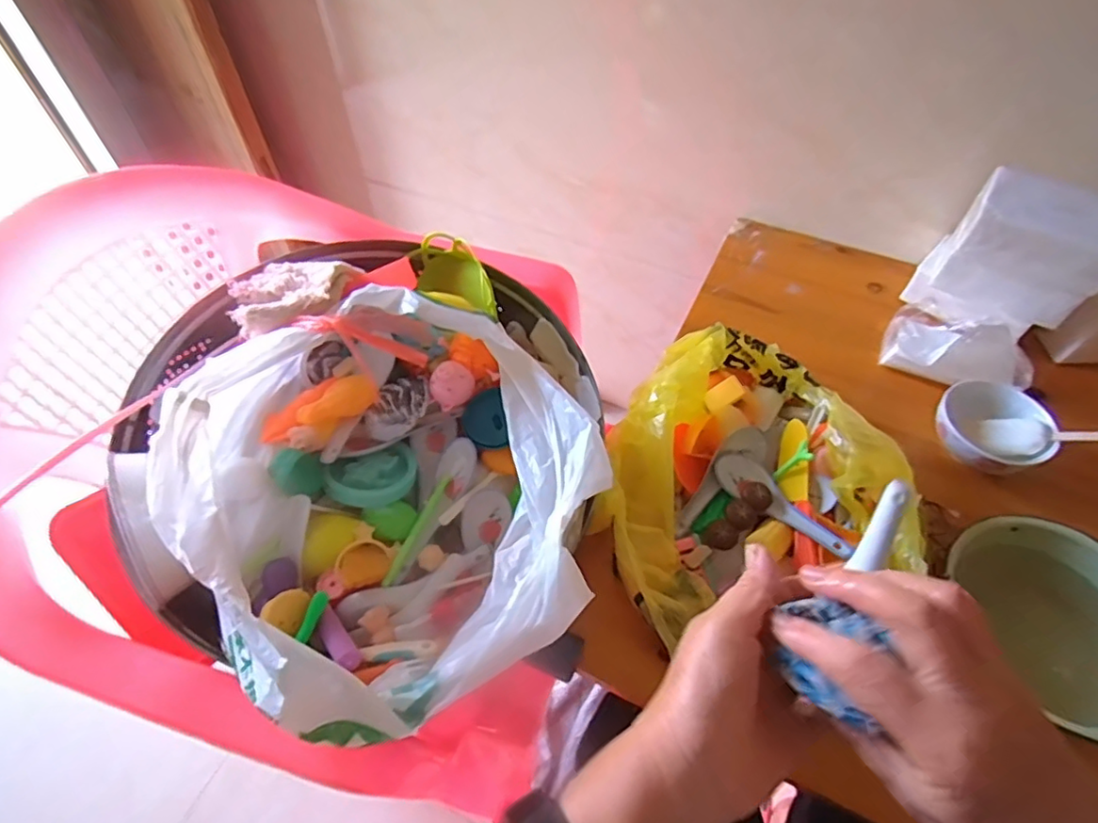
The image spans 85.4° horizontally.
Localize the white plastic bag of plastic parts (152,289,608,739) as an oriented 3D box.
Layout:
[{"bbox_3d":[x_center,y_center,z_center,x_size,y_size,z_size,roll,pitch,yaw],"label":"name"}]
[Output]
[{"bbox_3d":[-0.110,0.052,0.427,0.251,0.136,0.287,-28,59,-20],"label":"white plastic bag of plastic parts"}]

